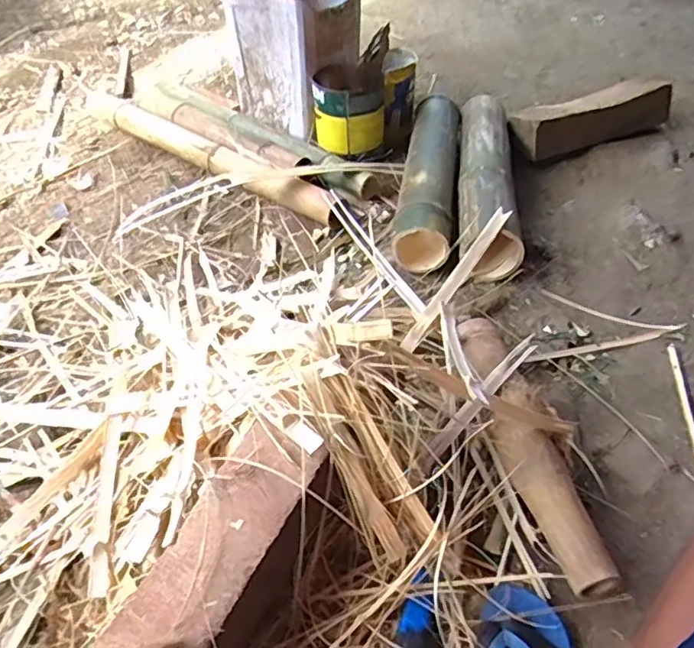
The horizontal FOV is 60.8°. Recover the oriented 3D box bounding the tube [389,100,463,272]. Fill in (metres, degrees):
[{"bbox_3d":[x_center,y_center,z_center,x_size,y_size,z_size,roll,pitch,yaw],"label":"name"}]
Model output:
[{"bbox_3d":[0.192,-0.367,1.337,0.115,0.098,0.636,8,47,6],"label":"tube"}]

